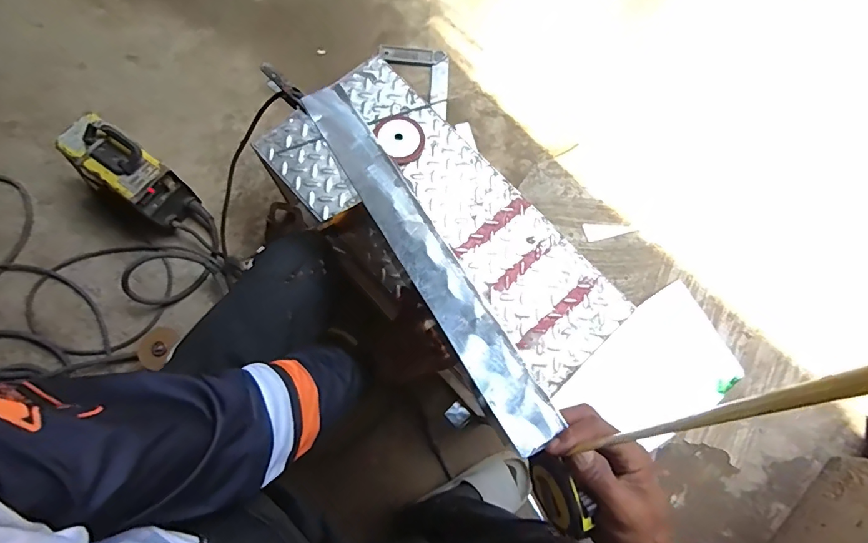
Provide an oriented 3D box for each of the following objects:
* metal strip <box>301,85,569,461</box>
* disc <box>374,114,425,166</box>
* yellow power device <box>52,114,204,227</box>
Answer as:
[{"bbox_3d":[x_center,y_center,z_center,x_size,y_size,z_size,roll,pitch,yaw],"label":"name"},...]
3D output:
[{"bbox_3d":[-0.016,-0.028,0.457,0.051,0.009,0.432,-30,72,-8],"label":"metal strip"},{"bbox_3d":[-0.058,-0.242,0.823,0.085,0.008,0.097,-32,80,-21],"label":"disc"},{"bbox_3d":[-0.660,-0.209,0.970,0.230,0.172,0.119,35,76,6],"label":"yellow power device"}]

